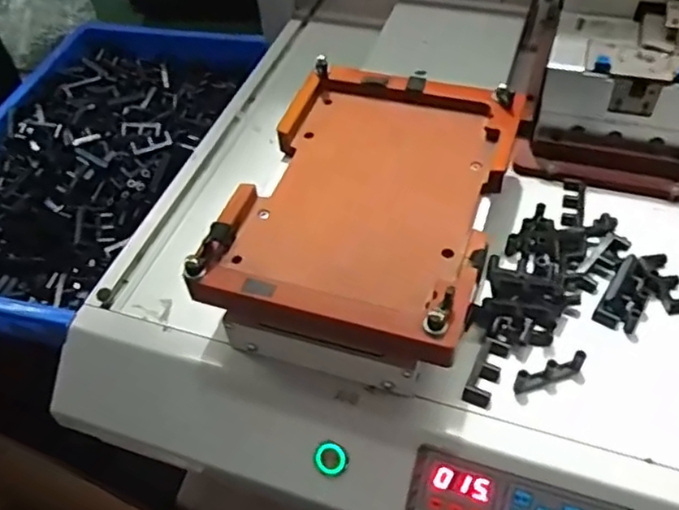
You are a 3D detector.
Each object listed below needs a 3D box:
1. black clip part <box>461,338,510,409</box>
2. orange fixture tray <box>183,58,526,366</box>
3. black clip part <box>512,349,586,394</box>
[{"bbox_3d":[0.088,0.070,0.378,0.015,0.006,0.044,21,55,21],"label":"black clip part"},{"bbox_3d":[0.020,-0.043,0.407,0.158,0.034,0.222,14,53,15],"label":"orange fixture tray"},{"bbox_3d":[0.123,0.068,0.369,0.043,0.014,0.008,-17,51,-10],"label":"black clip part"}]

